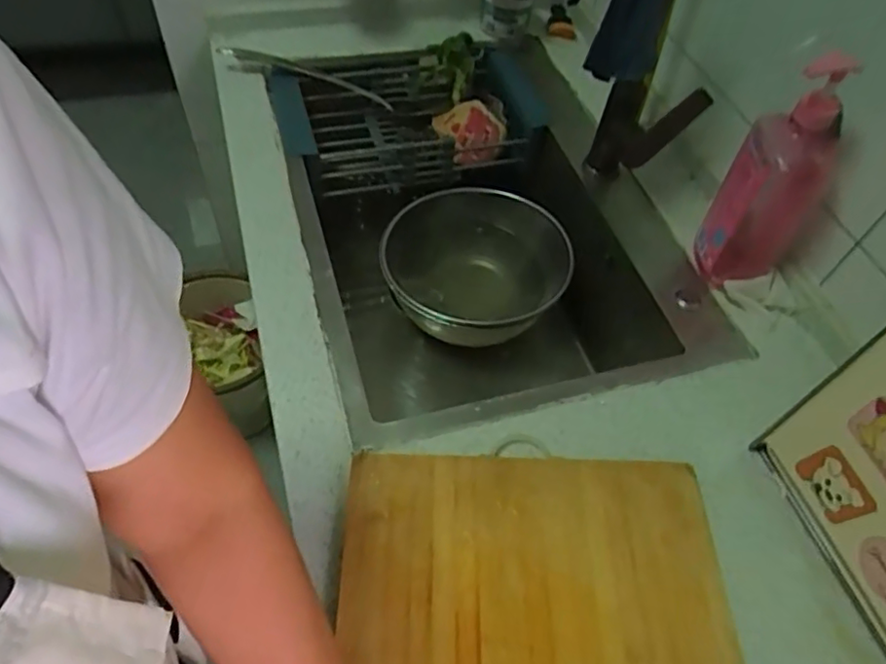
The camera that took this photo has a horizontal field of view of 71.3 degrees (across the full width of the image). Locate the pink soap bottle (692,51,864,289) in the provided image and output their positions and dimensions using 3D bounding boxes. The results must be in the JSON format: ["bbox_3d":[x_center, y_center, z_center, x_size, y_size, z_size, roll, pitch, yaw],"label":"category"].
[{"bbox_3d":[0.345,-0.150,0.648,0.101,0.266,0.066,30,57,16],"label":"pink soap bottle"}]

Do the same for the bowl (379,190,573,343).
[{"bbox_3d":[0.043,-0.082,0.886,0.250,0.131,0.255,3,54,-4],"label":"bowl"}]

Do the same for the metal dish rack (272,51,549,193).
[{"bbox_3d":[-0.043,-0.326,0.945,0.404,0.100,0.221,-11,56,-13],"label":"metal dish rack"}]

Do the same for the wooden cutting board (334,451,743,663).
[{"bbox_3d":[0.075,0.304,0.436,0.309,0.033,0.452,2,54,-4],"label":"wooden cutting board"}]

